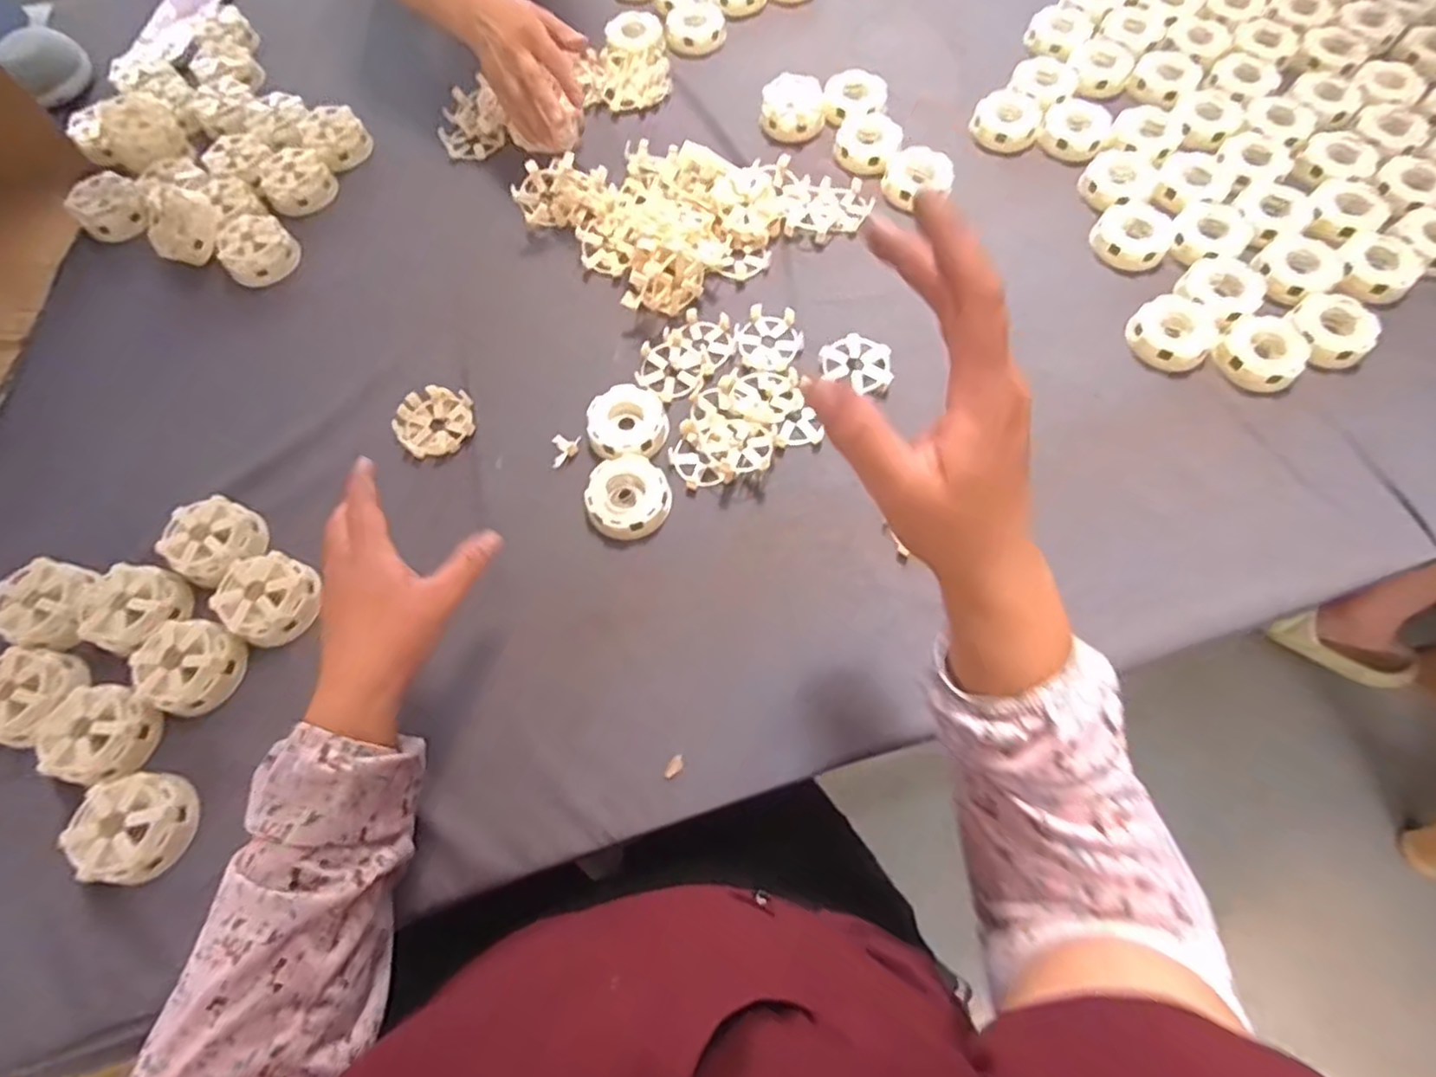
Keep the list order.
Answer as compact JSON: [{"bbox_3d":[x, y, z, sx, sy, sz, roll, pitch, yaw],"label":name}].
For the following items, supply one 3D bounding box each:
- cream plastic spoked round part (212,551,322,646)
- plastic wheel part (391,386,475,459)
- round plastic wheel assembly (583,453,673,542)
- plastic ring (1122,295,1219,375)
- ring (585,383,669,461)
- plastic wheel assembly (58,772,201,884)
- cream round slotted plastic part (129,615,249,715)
[{"bbox_3d":[-0.342,0.042,0.530,0.062,0.028,0.070,-43,73,-14],"label":"cream plastic spoked round part"},{"bbox_3d":[-0.243,-0.101,0.598,0.064,0.014,0.060,-10,68,-2],"label":"plastic wheel part"},{"bbox_3d":[-0.073,-0.034,0.559,0.065,0.021,0.072,-17,68,-5],"label":"round plastic wheel assembly"},{"bbox_3d":[0.396,-0.181,0.603,0.068,0.019,0.081,35,73,15],"label":"plastic ring"},{"bbox_3d":[-0.076,-0.097,0.586,0.065,0.015,0.070,-1,68,2],"label":"ring"},{"bbox_3d":[-0.391,0.195,0.472,0.067,0.046,0.068,4,66,5],"label":"plastic wheel assembly"},{"bbox_3d":[-0.388,0.092,0.509,0.063,0.031,0.065,-1,64,3],"label":"cream round slotted plastic part"}]

